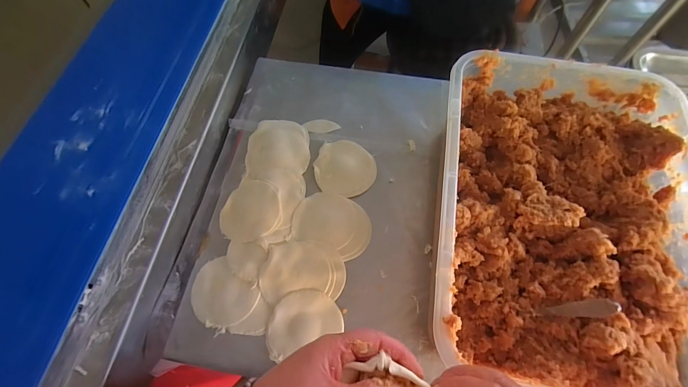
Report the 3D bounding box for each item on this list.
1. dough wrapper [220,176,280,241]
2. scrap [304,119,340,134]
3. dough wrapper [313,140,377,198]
[{"bbox_3d":[-0.129,0.021,0.448,0.080,0.014,0.086,19,65,8],"label":"dough wrapper"},{"bbox_3d":[-0.035,-0.108,0.523,0.056,0.004,0.030,5,64,2],"label":"scrap"},{"bbox_3d":[0.002,-0.039,0.486,0.088,0.006,0.089,0,64,-1],"label":"dough wrapper"}]

